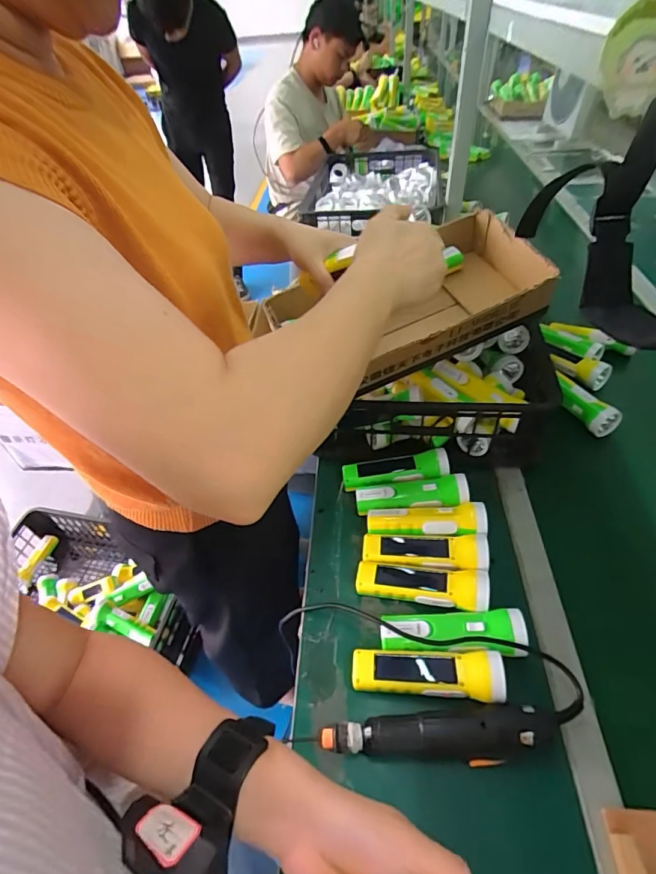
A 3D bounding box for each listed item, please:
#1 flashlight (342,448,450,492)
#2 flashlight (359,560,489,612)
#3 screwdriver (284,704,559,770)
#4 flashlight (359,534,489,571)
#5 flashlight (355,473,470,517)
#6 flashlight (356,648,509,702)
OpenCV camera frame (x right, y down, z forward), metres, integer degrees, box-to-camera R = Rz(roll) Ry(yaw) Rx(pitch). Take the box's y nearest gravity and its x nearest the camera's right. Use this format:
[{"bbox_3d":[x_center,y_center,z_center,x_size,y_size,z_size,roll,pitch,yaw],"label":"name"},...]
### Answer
[{"bbox_3d":[0.108,0.059,0.721,0.164,0.052,0.047,-3,46,2],"label":"flashlight"},{"bbox_3d":[0.122,0.198,0.590,0.165,0.045,0.047,6,47,10],"label":"flashlight"},{"bbox_3d":[0.112,0.322,0.476,0.256,0.045,0.052,-5,46,0],"label":"screwdriver"},{"bbox_3d":[0.133,0.167,0.624,0.166,0.044,0.052,2,47,7],"label":"flashlight"},{"bbox_3d":[0.129,0.097,0.689,0.169,0.045,0.054,-4,46,1],"label":"flashlight"},{"bbox_3d":[0.114,0.278,0.519,0.170,0.043,0.050,0,47,5],"label":"flashlight"}]

